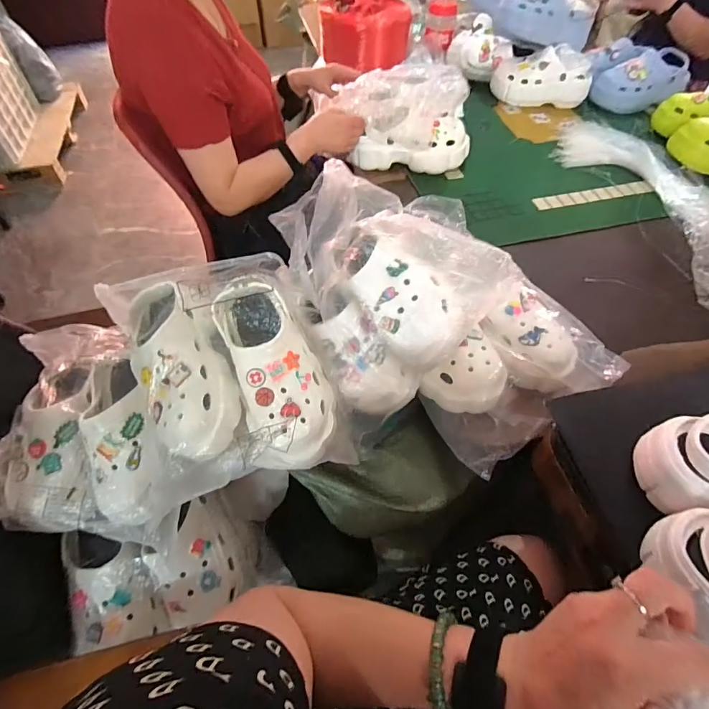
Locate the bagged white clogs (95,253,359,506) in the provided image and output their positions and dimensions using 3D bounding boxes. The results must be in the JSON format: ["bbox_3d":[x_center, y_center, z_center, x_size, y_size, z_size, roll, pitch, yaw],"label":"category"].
[{"bbox_3d":[-0.170,0.014,0.555,0.287,0.120,0.317,-10,75,-15],"label":"bagged white clogs"}]

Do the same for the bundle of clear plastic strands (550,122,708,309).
[{"bbox_3d":[0.665,-0.342,0.890,0.264,0.048,0.634,-14,57,-10],"label":"bundle of clear plastic strands"}]

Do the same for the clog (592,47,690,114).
[{"bbox_3d":[0.777,-0.727,1.088,0.236,0.105,0.093,-9,56,-7],"label":"clog"}]

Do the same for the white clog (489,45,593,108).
[{"bbox_3d":[0.507,-0.744,1.086,0.255,0.111,0.097,4,55,2],"label":"white clog"}]

